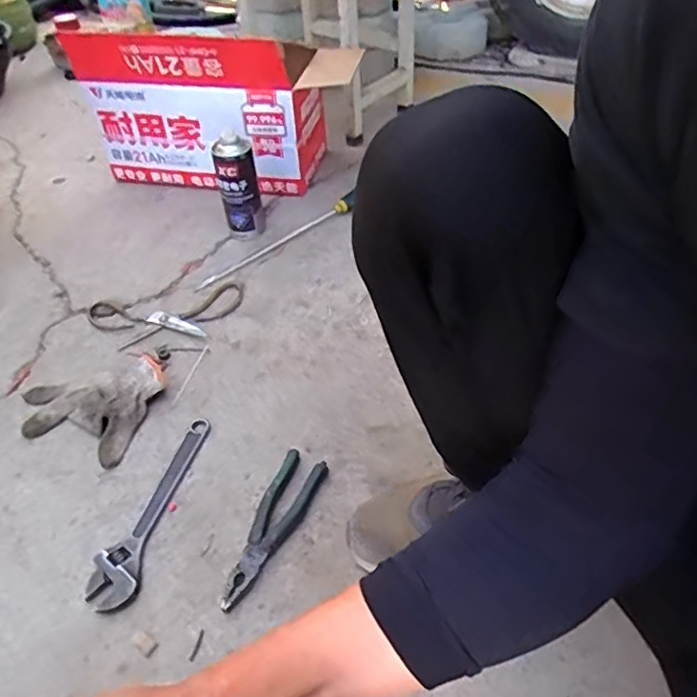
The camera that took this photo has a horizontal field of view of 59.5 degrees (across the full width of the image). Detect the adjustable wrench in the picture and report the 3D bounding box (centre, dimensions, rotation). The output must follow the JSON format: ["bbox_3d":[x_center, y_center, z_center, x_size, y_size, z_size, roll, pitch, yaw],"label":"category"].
[{"bbox_3d":[-0.229,0.179,0.706,0.054,0.019,0.243,8,45,9],"label":"adjustable wrench"}]

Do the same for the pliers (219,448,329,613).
[{"bbox_3d":[-0.083,0.197,0.670,0.051,0.020,0.184,16,47,16],"label":"pliers"}]

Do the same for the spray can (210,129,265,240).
[{"bbox_3d":[-0.180,-0.263,1.009,0.066,0.173,0.060,-10,47,-7],"label":"spray can"}]

